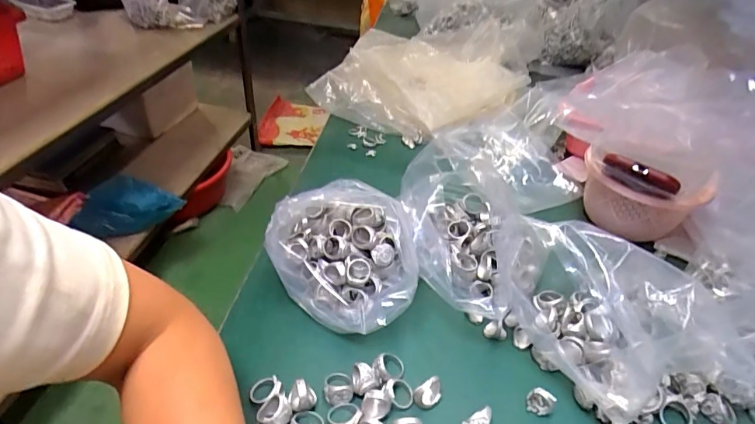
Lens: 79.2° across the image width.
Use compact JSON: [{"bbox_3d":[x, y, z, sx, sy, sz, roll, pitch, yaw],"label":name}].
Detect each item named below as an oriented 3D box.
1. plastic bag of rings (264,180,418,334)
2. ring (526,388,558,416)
[{"bbox_3d":[-0.032,0.039,0.453,0.156,0.115,0.121,18,39,14],"label":"plastic bag of rings"},{"bbox_3d":[0.141,0.164,0.395,0.020,0.018,0.016,32,44,29],"label":"ring"}]

